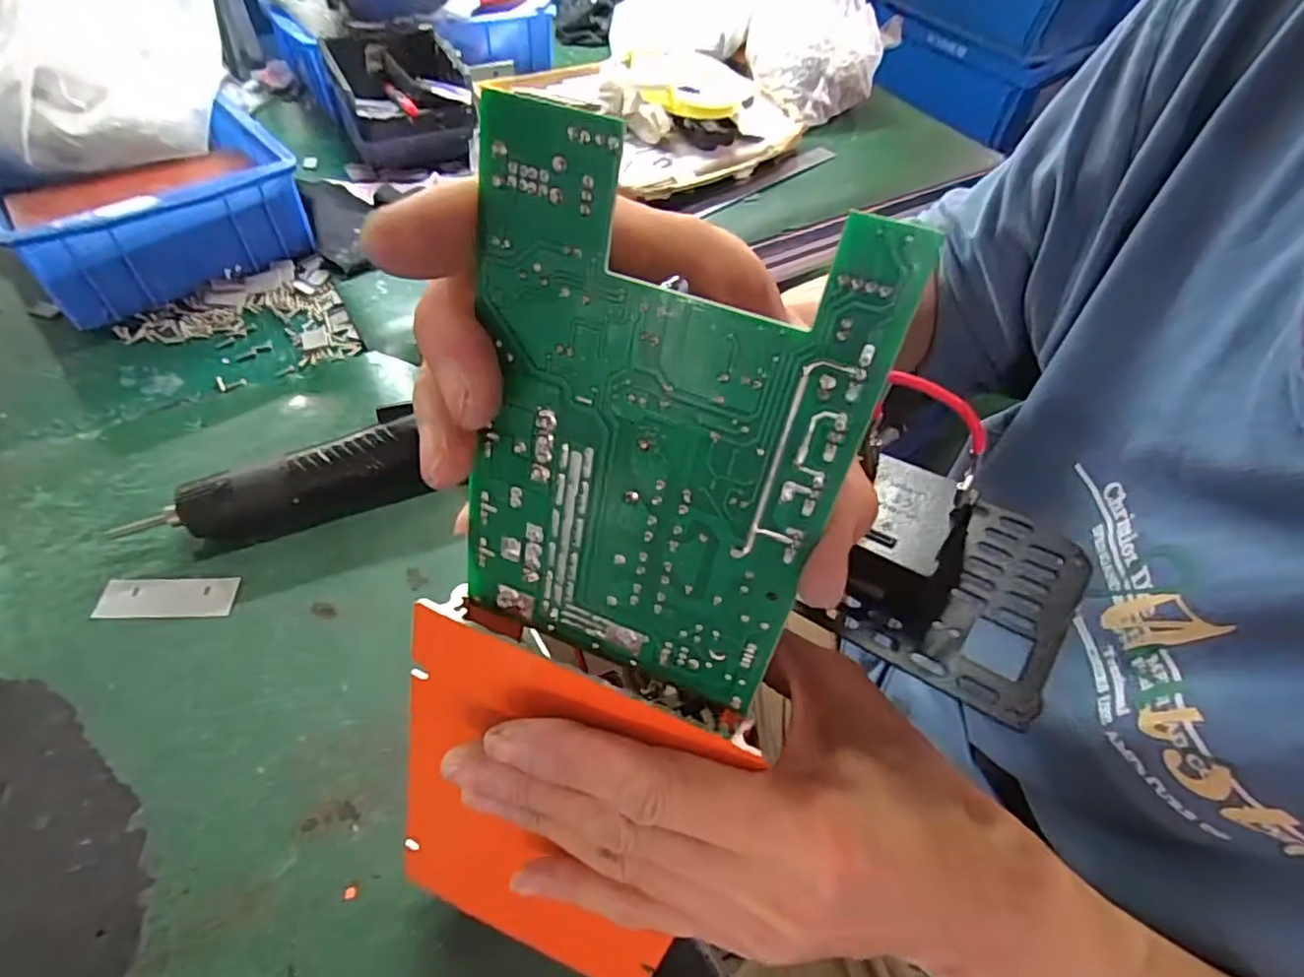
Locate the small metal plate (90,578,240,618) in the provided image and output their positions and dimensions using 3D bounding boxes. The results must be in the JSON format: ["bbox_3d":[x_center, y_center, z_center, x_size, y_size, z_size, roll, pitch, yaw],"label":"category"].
[{"bbox_3d":[-0.273,0.061,0.359,0.068,0.004,0.024,1,55,-9],"label":"small metal plate"}]

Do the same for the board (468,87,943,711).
[{"bbox_3d":[-0.003,-0.007,0.147,0.086,0.127,0.004,20,35,11],"label":"board"}]

